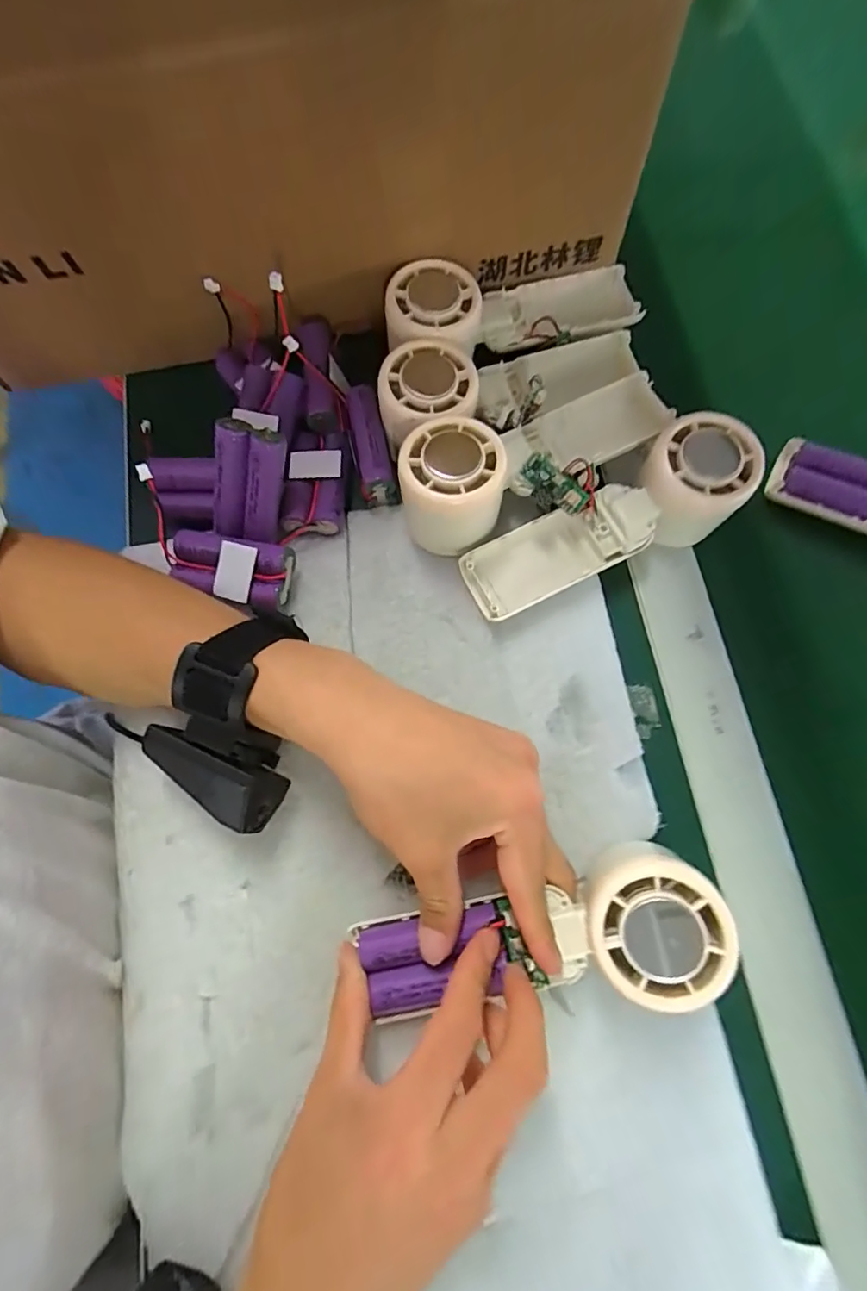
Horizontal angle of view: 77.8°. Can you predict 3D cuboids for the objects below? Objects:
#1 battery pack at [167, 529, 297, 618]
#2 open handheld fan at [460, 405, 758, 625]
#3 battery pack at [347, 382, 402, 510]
[{"bbox_3d":[-0.114,-0.041,0.297,0.069,0.025,0.035,11,75,3],"label":"battery pack"},{"bbox_3d":[0.092,-0.075,0.298,0.165,0.050,0.068,-22,77,-5],"label":"open handheld fan"},{"bbox_3d":[-0.037,-0.117,0.315,0.019,0.025,0.067,-13,90,-3],"label":"battery pack"}]

